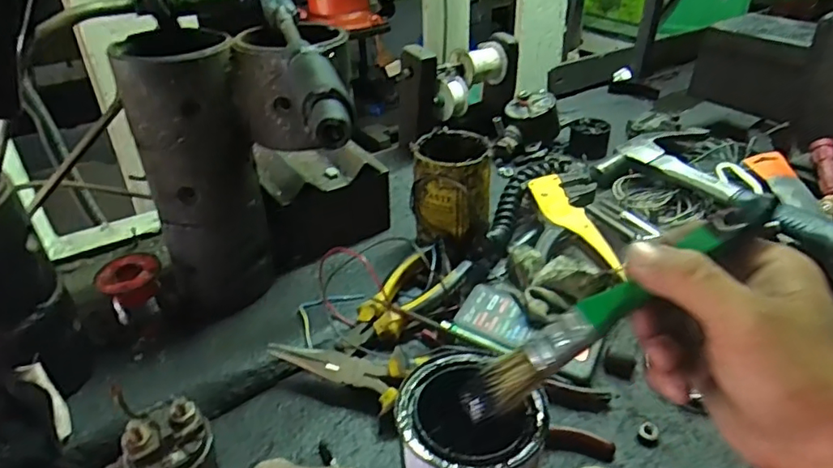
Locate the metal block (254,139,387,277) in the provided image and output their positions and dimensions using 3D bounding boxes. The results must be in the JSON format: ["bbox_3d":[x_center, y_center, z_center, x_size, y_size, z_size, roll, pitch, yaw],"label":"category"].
[{"bbox_3d":[-0.106,-0.038,0.576,0.134,0.089,0.088,-25,41,-31],"label":"metal block"}]

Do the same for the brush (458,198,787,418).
[{"bbox_3d":[0.098,0.040,0.287,0.180,0.012,0.023,-38,33,12],"label":"brush"}]

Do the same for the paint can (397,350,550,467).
[{"bbox_3d":[0.032,0.138,0.334,0.085,0.108,0.091,9,35,15],"label":"paint can"}]

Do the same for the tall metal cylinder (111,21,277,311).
[{"bbox_3d":[-0.183,-0.050,0.478,0.089,0.221,0.092,-16,36,-21],"label":"tall metal cylinder"}]

